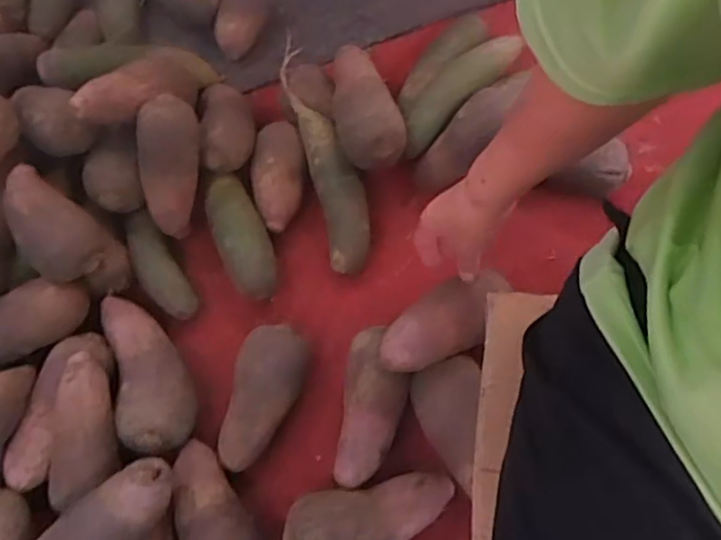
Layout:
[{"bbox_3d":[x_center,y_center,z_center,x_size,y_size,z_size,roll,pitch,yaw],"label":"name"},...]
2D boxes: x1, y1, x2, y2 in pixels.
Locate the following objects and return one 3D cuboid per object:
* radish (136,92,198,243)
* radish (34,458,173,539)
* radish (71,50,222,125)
[{"bbox_3d":[-0.207,-0.102,0.665,0.057,0.161,0.066,7,26,5],"label":"radish"},{"bbox_3d":[-0.240,0.243,0.566,0.162,0.056,0.068,-38,73,-11],"label":"radish"},{"bbox_3d":[-0.238,-0.214,0.718,0.074,0.052,0.216,20,32,10],"label":"radish"}]

